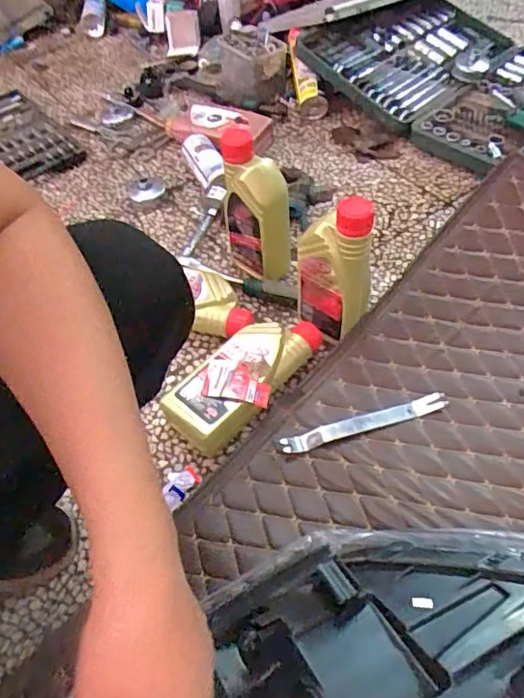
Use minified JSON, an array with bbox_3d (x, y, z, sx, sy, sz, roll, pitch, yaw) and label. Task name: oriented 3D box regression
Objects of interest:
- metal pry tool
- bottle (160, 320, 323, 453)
[{"bbox_3d":[0.140,0.101,0.751,0.232,0.015,0.023,-16,53,-6],"label":"metal pry tool"},{"bbox_3d":[-0.018,0.034,0.786,0.106,0.062,0.251,34,63,27],"label":"bottle"}]

